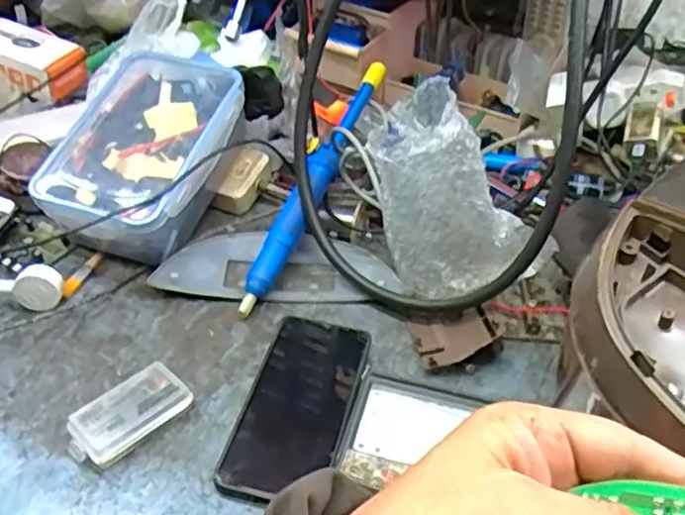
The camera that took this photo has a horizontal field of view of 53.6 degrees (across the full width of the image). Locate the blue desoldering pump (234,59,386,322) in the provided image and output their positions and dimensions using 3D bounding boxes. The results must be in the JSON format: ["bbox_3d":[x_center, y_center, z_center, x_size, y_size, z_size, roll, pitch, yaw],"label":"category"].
[{"bbox_3d":[-0.024,-0.084,0.661,0.030,0.032,0.326,17,58,16],"label":"blue desoldering pump"}]

